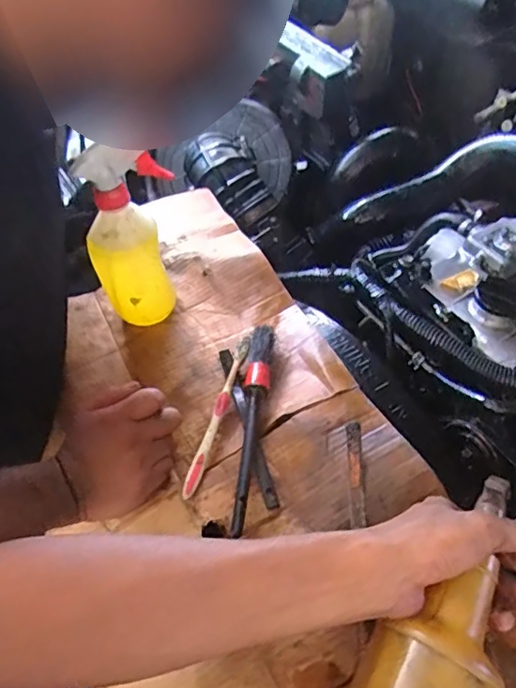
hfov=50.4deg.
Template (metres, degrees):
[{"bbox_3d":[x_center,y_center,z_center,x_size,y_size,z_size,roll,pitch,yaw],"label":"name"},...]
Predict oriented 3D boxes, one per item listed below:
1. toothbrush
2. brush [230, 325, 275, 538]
[{"bbox_3d":[-0.037,0.067,0.525,0.012,0.021,0.172,14,54,11],"label":"toothbrush"},{"bbox_3d":[-0.004,0.069,0.509,0.023,0.024,0.211,3,53,3],"label":"brush"}]

